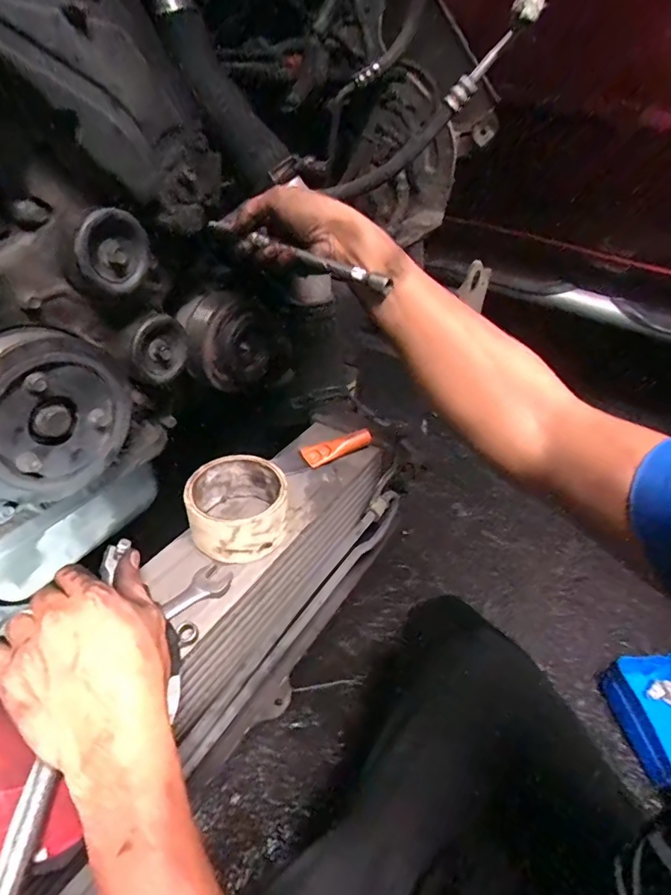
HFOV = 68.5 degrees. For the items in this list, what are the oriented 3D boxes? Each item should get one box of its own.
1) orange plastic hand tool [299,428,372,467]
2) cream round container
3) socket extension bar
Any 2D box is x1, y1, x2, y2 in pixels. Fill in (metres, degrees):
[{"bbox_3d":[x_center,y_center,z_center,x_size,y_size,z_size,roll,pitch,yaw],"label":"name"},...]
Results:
[{"bbox_3d":[0.003,0.002,0.552,0.079,0.012,0.030,-20,41,-3],"label":"orange plastic hand tool"},{"bbox_3d":[-0.089,0.057,0.456,0.085,0.059,0.088,4,38,-3],"label":"cream round container"},{"bbox_3d":[-0.046,-0.194,0.485,0.199,0.013,0.018,26,42,19],"label":"socket extension bar"}]

